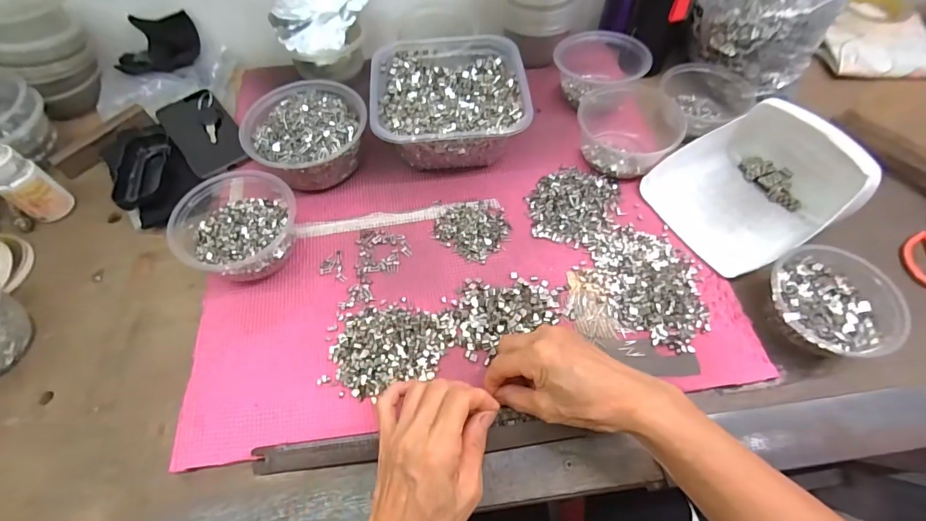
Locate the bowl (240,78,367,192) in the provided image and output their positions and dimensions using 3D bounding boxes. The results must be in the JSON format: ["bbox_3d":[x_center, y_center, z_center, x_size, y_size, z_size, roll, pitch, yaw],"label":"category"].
[{"bbox_3d":[-0.175,-0.146,0.507,0.121,0.067,0.133,-1,59,1],"label":"bowl"}]

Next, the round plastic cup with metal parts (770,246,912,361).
[{"bbox_3d":[0.331,0.041,0.401,0.094,0.047,0.103,-1,59,1],"label":"round plastic cup with metal parts"}]

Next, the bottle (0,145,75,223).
[{"bbox_3d":[-0.478,-0.084,0.472,0.039,0.072,0.043,29,63,18],"label":"bottle"}]

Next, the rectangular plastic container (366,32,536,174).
[{"bbox_3d":[-0.017,-0.188,0.524,0.171,0.071,0.174,-5,59,-2],"label":"rectangular plastic container"}]

